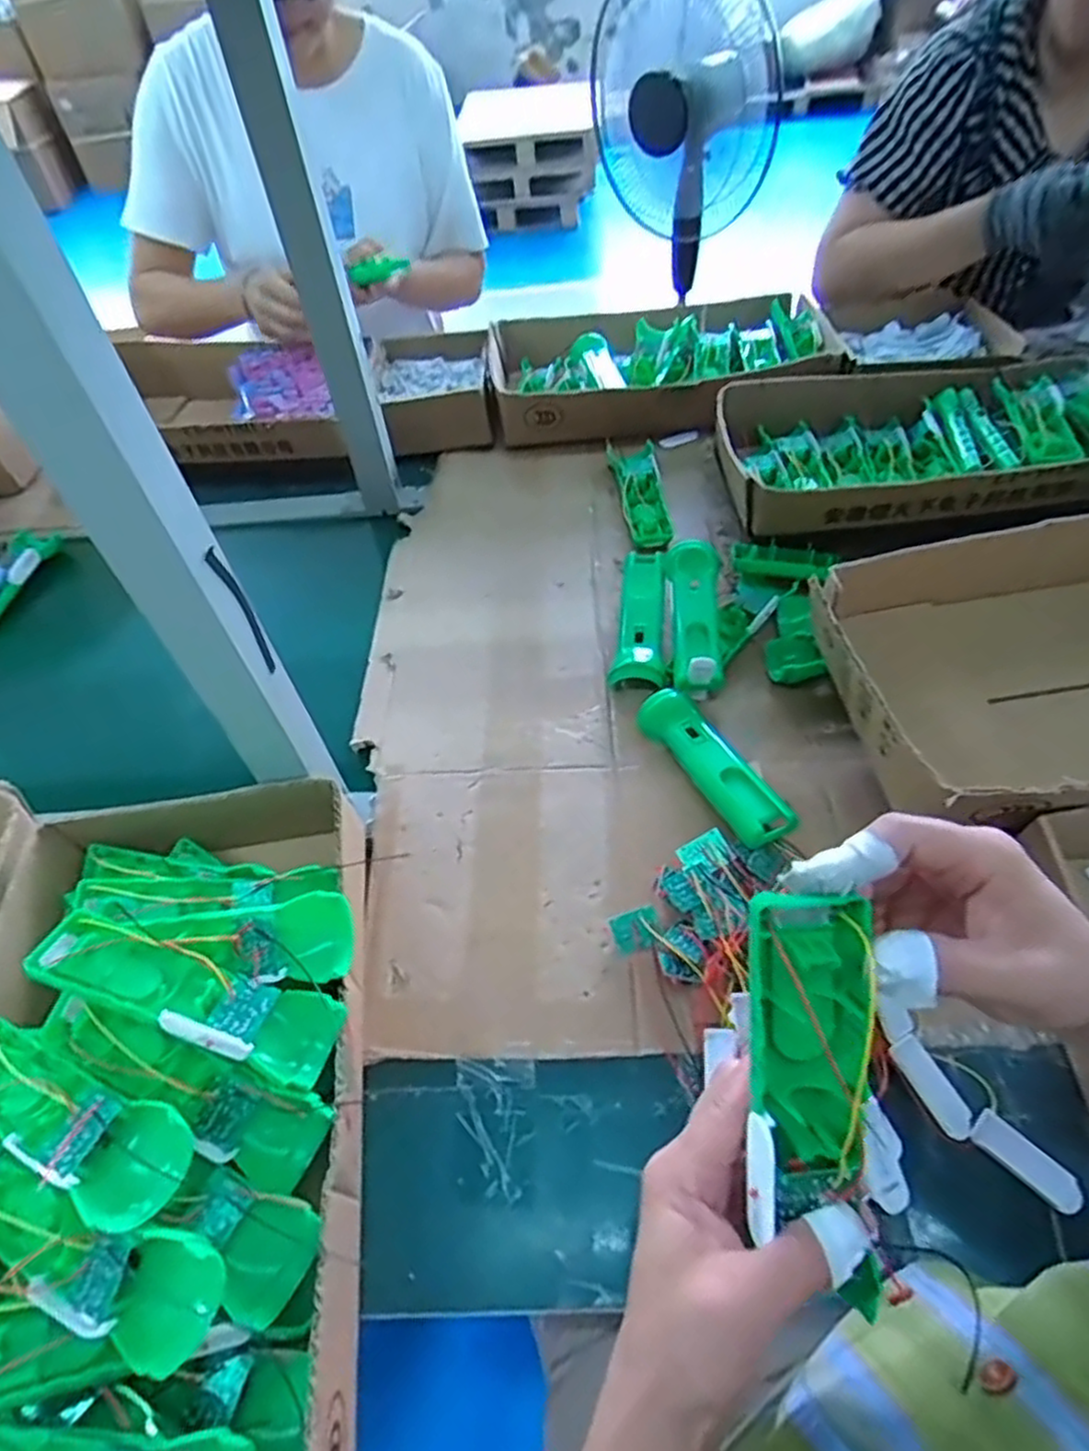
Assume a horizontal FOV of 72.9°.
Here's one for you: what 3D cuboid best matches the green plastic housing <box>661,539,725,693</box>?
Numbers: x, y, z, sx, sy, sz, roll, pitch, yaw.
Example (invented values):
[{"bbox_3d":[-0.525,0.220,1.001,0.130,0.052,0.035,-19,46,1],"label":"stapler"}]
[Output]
[{"bbox_3d":[0.134,-0.109,0.665,0.047,0.023,0.171,2,52,7],"label":"green plastic housing"}]

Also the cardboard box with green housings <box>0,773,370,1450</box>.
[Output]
[{"bbox_3d":[-0.223,0.219,0.407,0.233,0.115,0.413,-9,51,-2],"label":"cardboard box with green housings"}]

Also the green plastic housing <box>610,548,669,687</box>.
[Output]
[{"bbox_3d":[0.093,-0.102,0.688,0.047,0.034,0.150,4,52,8],"label":"green plastic housing"}]

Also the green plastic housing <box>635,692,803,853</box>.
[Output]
[{"bbox_3d":[0.129,0.025,0.575,0.041,0.033,0.166,-22,53,-12],"label":"green plastic housing"}]

